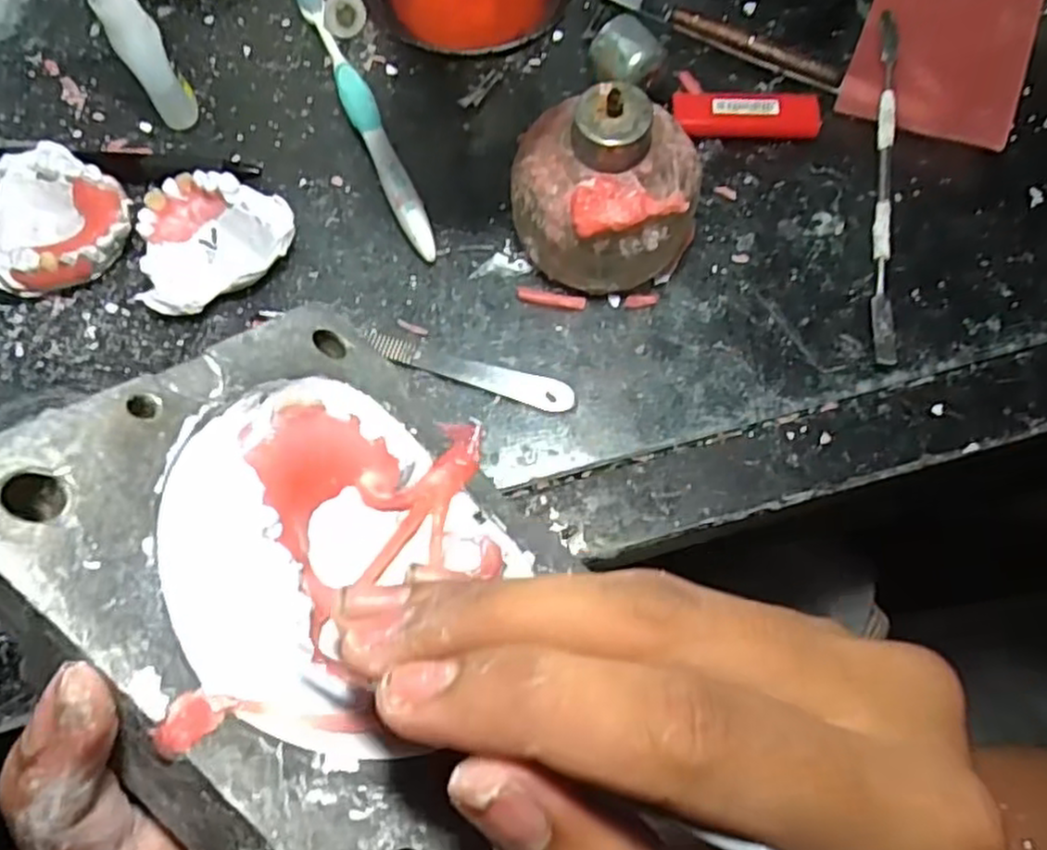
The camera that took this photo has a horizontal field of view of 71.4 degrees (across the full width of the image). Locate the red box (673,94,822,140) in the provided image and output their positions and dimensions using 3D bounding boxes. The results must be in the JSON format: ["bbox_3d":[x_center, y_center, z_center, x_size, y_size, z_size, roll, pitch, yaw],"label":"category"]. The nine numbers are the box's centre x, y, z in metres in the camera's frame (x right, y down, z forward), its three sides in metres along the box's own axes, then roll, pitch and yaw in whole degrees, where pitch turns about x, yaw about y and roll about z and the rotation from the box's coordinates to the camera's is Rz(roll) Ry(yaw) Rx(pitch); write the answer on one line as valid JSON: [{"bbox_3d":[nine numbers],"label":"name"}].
[{"bbox_3d":[0.103,-0.142,0.339,0.066,0.012,0.021,0,71,0],"label":"red box"}]

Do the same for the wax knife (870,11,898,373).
[{"bbox_3d":[0.160,-0.108,0.323,0.009,0.018,0.175,7,71,3],"label":"wax knife"}]

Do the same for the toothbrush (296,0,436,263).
[{"bbox_3d":[-0.081,-0.159,0.348,0.014,0.013,0.197,-22,72,-7],"label":"toothbrush"}]

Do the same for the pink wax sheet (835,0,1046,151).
[{"bbox_3d":[0.201,-0.181,0.345,0.076,0.004,0.094,21,83,11],"label":"pink wax sheet"}]

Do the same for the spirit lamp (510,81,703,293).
[{"bbox_3d":[0.033,-0.097,0.293,0.077,0.072,0.072,18,72,7],"label":"spirit lamp"}]

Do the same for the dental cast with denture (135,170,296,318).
[{"bbox_3d":[-0.135,-0.080,0.314,0.067,0.026,0.053,-34,74,-11],"label":"dental cast with denture"}]

